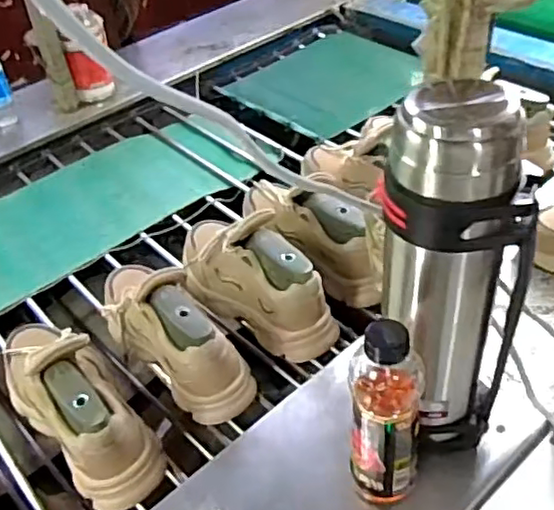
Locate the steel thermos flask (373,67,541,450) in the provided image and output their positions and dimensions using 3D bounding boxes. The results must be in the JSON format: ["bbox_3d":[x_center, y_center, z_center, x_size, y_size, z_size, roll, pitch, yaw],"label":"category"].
[{"bbox_3d":[0.163,0.034,0.613,0.101,0.382,0.135,-29,49,-22],"label":"steel thermos flask"}]

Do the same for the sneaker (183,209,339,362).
[{"bbox_3d":[-0.045,0.023,0.895,0.096,0.129,0.279,-33,51,-25],"label":"sneaker"}]

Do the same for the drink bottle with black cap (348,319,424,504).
[{"bbox_3d":[0.105,0.160,0.633,0.076,0.230,0.076,4,46,9],"label":"drink bottle with black cap"}]

